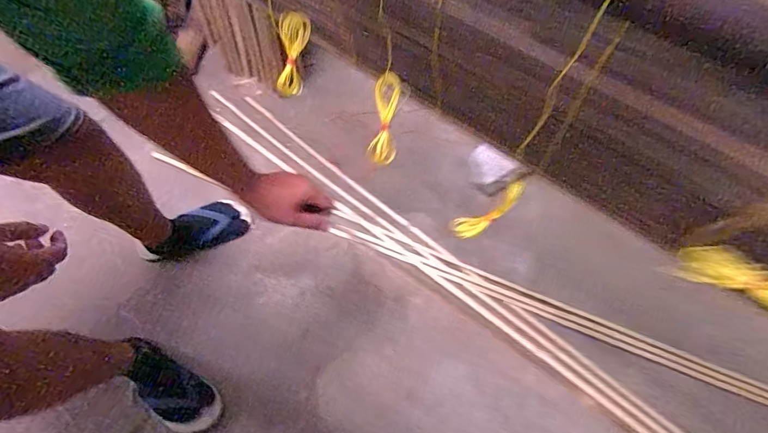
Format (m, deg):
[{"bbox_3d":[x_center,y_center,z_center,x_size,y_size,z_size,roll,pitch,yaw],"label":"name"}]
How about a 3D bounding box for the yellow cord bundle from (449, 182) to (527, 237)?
[{"bbox_3d":[0.115,-0.007,0.476,0.091,0.009,0.029,-37,68,10],"label":"yellow cord bundle"}]

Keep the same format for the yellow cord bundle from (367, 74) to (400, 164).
[{"bbox_3d":[0.001,-0.101,0.456,0.026,0.094,0.021,8,20,5],"label":"yellow cord bundle"}]

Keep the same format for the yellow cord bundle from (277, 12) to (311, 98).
[{"bbox_3d":[-0.111,-0.192,0.519,0.031,0.094,0.023,19,28,10],"label":"yellow cord bundle"}]

